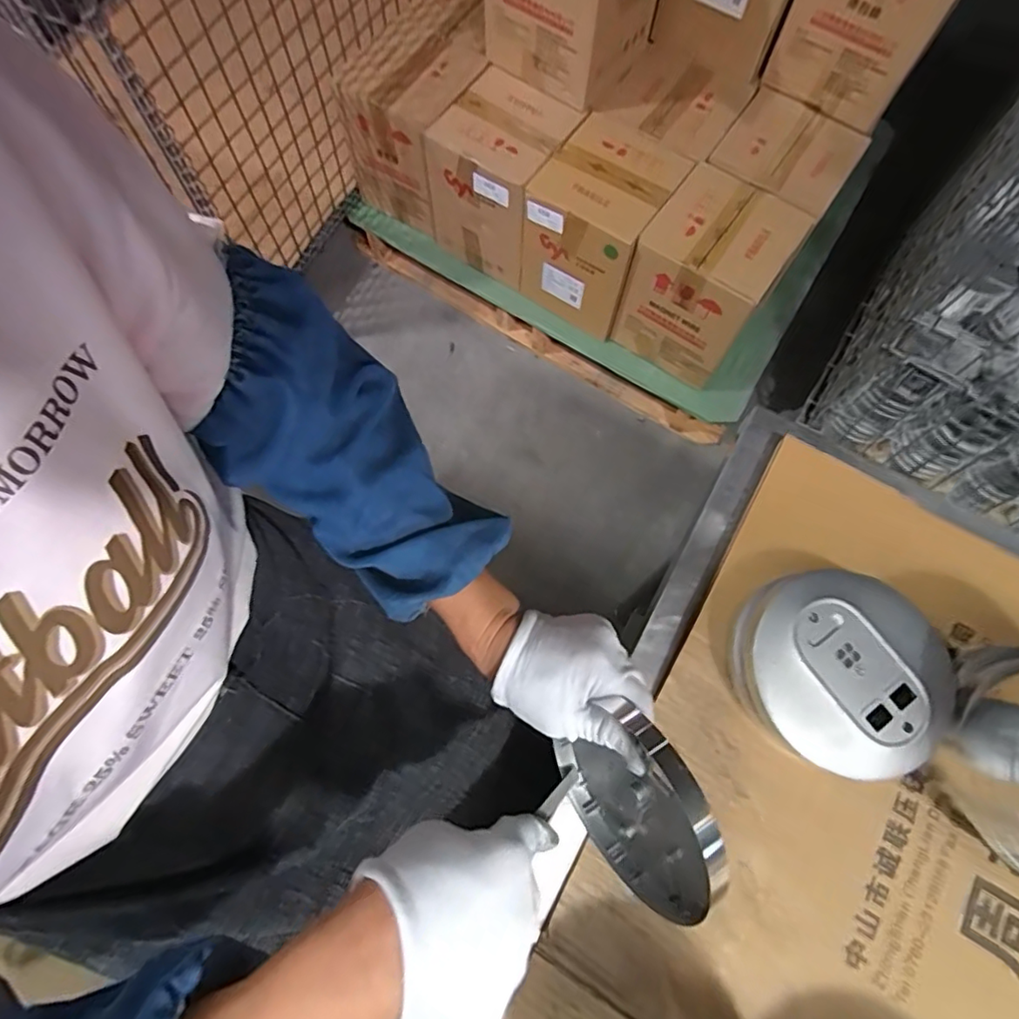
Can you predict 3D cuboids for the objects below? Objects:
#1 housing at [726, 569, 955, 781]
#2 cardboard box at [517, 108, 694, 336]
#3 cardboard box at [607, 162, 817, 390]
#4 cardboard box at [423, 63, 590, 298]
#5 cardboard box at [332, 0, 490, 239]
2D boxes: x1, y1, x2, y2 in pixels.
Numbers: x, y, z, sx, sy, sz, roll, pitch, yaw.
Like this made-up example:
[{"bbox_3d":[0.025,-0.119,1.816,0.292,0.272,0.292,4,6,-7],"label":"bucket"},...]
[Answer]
[{"bbox_3d":[0.230,0.112,0.399,0.131,0.049,0.131,0,71,0],"label":"housing"},{"bbox_3d":[0.177,-0.552,1.117,0.215,0.244,0.242,32,74,10],"label":"cardboard box"},{"bbox_3d":[0.372,-0.440,1.092,0.223,0.254,0.236,32,74,10],"label":"cardboard box"},{"bbox_3d":[-0.016,-0.657,1.150,0.227,0.248,0.225,35,74,11],"label":"cardboard box"},{"bbox_3d":[-0.152,-0.863,1.213,0.239,0.245,0.435,28,73,9],"label":"cardboard box"}]

